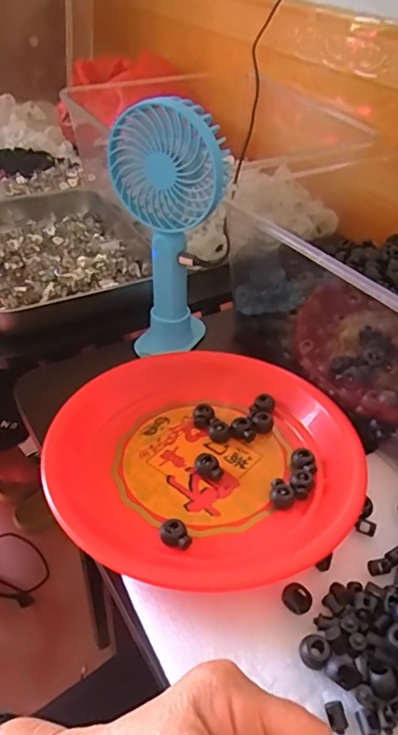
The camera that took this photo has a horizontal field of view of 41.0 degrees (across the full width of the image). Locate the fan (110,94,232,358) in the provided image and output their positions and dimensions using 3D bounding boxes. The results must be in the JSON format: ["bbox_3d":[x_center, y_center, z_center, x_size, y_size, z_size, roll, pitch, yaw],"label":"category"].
[{"bbox_3d":[-0.028,-0.116,0.481,0.104,0.235,0.051,19,40,17],"label":"fan"}]

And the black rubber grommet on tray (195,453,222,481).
[{"bbox_3d":[0.007,0.075,0.398,0.019,0.013,0.018,3,41,0],"label":"black rubber grommet on tray"}]

